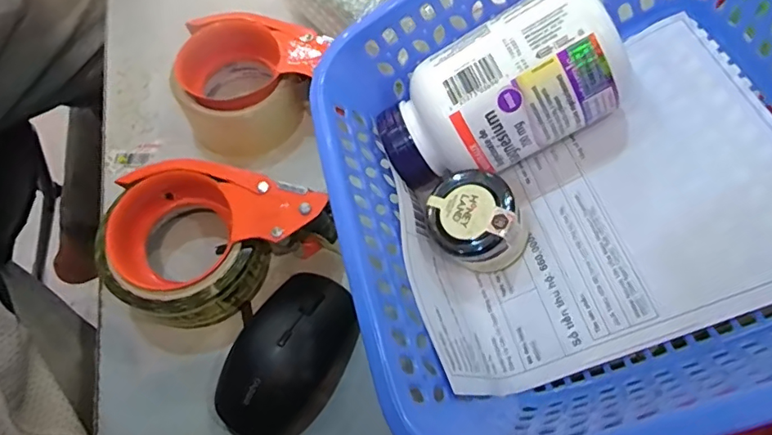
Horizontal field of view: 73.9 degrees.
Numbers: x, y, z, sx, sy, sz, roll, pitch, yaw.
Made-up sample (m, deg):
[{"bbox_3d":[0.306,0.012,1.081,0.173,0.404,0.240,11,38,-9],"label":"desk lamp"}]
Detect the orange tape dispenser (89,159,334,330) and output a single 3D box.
[{"bbox_3d":[-0.114,0.010,0.346,0.139,0.058,0.096,-25,65,-11],"label":"orange tape dispenser"}]

